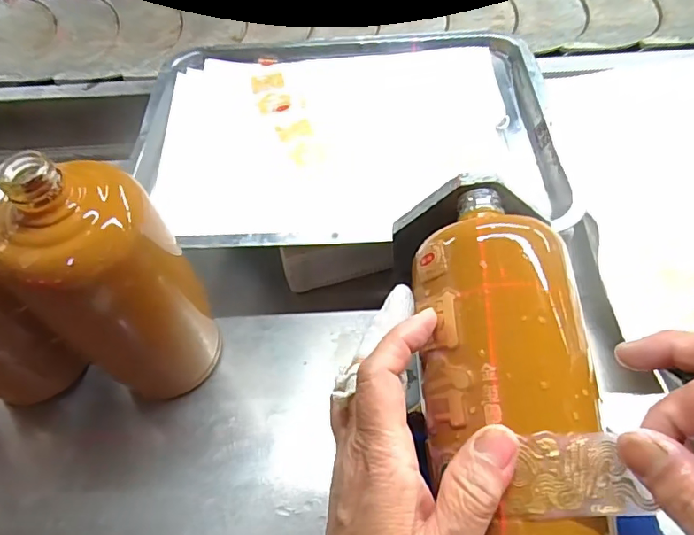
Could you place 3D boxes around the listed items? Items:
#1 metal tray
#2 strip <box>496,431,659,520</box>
[{"bbox_3d":[0.000,-0.123,0.444,0.333,0.022,0.260,-4,53,-2],"label":"metal tray"},{"bbox_3d":[0.093,0.085,0.211,0.057,0.004,0.031,-3,73,1],"label":"strip"}]

